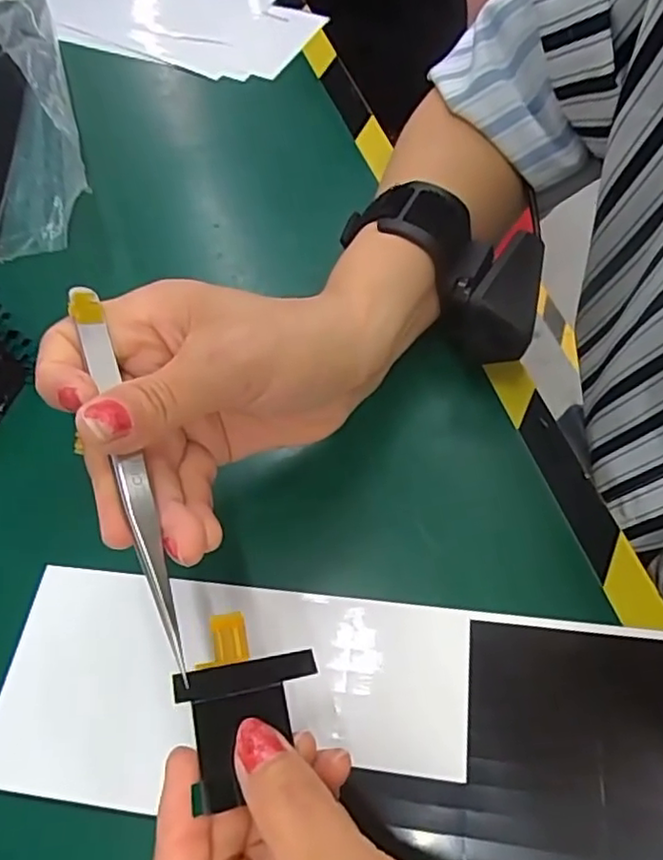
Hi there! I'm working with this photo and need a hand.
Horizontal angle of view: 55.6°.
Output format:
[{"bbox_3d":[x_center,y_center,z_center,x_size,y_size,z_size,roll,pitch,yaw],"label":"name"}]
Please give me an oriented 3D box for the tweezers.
[{"bbox_3d":[-0.063,0.012,0.196,0.007,0.007,0.128,-18,76,-6],"label":"tweezers"}]

